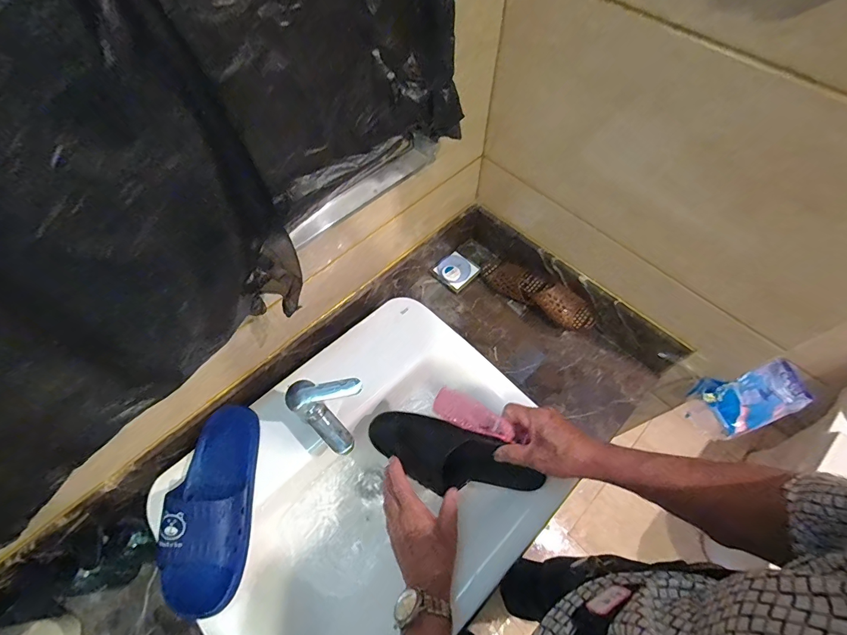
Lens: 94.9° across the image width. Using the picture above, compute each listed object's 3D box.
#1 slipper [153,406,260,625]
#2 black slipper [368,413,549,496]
[{"bbox_3d":[-0.291,0.252,0.541,0.101,0.066,0.264,-2,60,-1],"label":"slipper"},{"bbox_3d":[0.045,0.204,0.603,0.253,0.070,0.104,2,90,13],"label":"black slipper"}]

